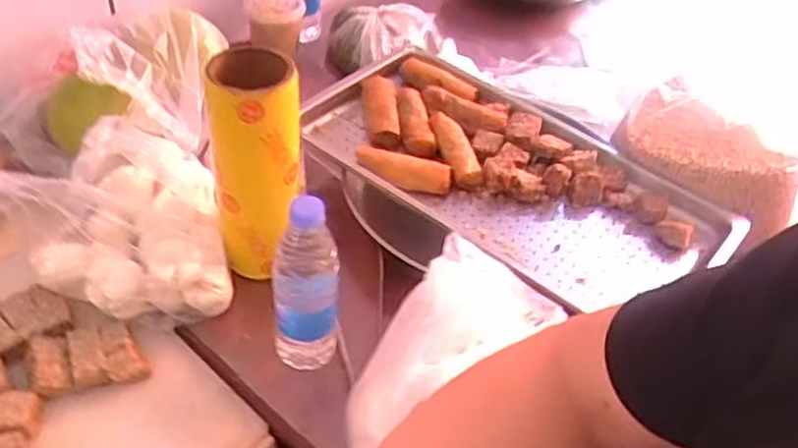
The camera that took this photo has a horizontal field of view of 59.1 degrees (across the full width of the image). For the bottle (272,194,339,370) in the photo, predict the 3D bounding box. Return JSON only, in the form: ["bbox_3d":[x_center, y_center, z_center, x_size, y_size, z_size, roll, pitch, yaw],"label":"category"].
[{"bbox_3d":[-0.095,0.067,0.709,0.067,0.219,0.057,1,44,-7],"label":"bottle"}]

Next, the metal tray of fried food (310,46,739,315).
[{"bbox_3d":[0.125,-0.076,0.904,0.276,0.055,0.516,-31,55,-33],"label":"metal tray of fried food"}]

